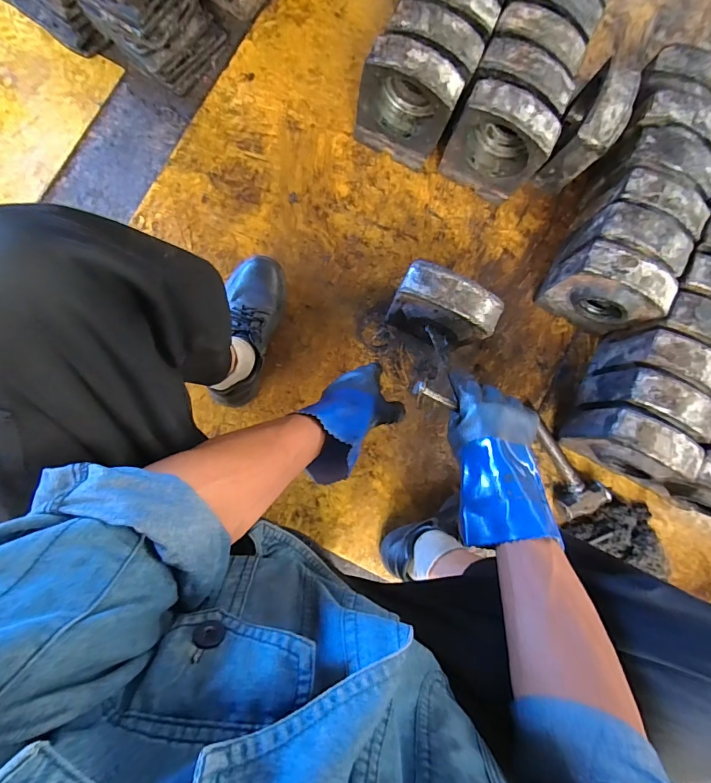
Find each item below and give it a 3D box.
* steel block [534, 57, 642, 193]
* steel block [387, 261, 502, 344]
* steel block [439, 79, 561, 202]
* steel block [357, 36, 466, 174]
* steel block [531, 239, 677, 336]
[{"bbox_3d":[0.429,-0.487,0.783,0.076,0.188,0.148,23,84,-5],"label":"steel block"},{"bbox_3d":[0.141,-0.137,0.731,0.164,0.186,0.084,27,83,-6],"label":"steel block"},{"bbox_3d":[0.257,-0.455,0.763,0.167,0.189,0.076,31,83,-6],"label":"steel block"},{"bbox_3d":[0.091,-0.514,0.745,0.159,0.189,0.088,25,84,-6],"label":"steel block"},{"bbox_3d":[0.455,-0.184,0.771,0.164,0.196,0.083,27,83,-4],"label":"steel block"}]

